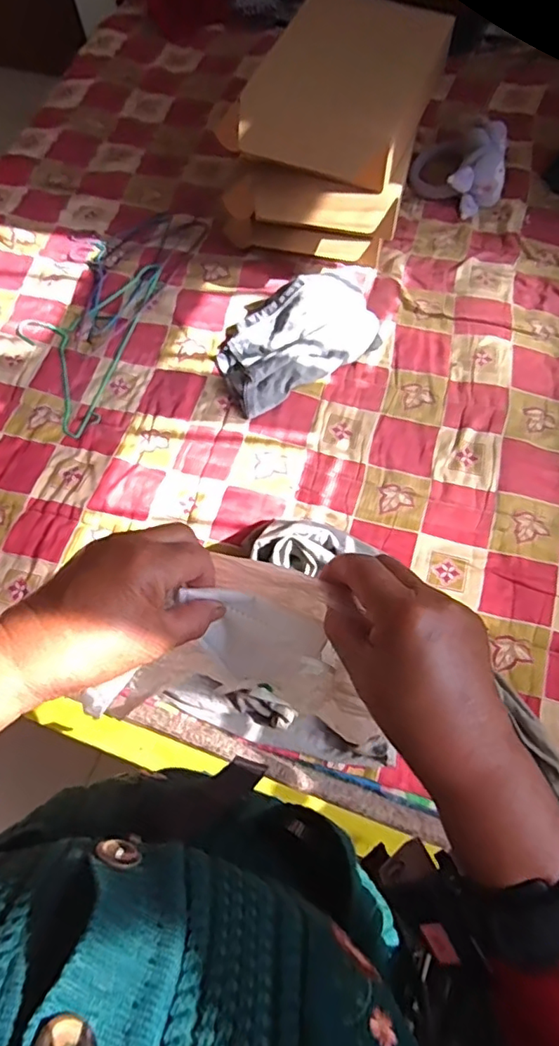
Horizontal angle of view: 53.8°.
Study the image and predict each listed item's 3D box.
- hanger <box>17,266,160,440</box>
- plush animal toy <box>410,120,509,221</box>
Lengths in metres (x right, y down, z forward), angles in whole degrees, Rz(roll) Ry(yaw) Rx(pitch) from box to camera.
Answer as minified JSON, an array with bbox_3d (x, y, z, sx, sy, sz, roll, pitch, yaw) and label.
[{"bbox_3d":[-0.380,-0.348,1.023,0.204,0.015,0.390,16,70,8],"label":"hanger"},{"bbox_3d":[0.358,-0.714,1.093,0.182,0.090,0.186,15,70,8],"label":"plush animal toy"}]

